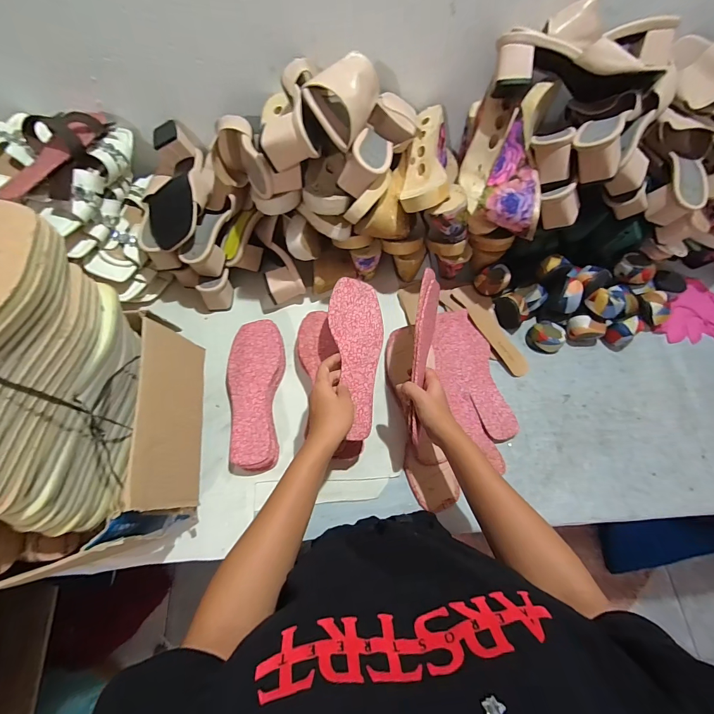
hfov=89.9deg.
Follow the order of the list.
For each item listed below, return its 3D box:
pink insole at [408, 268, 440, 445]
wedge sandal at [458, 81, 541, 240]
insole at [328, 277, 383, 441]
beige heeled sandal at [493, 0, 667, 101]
[{"bbox_3d":[0.100,-0.001,0.522,0.013,0.092,0.239,4,85,27],"label":"pink insole"},{"bbox_3d":[0.224,-0.289,0.564,0.080,0.100,0.219,-8,66,-5],"label":"wedge sandal"},{"bbox_3d":[0.006,-0.004,0.528,0.077,0.005,0.235,-4,76,-15],"label":"insole"},{"bbox_3d":[0.324,-0.432,0.516,0.237,0.082,0.096,10,66,3],"label":"beige heeled sandal"}]

